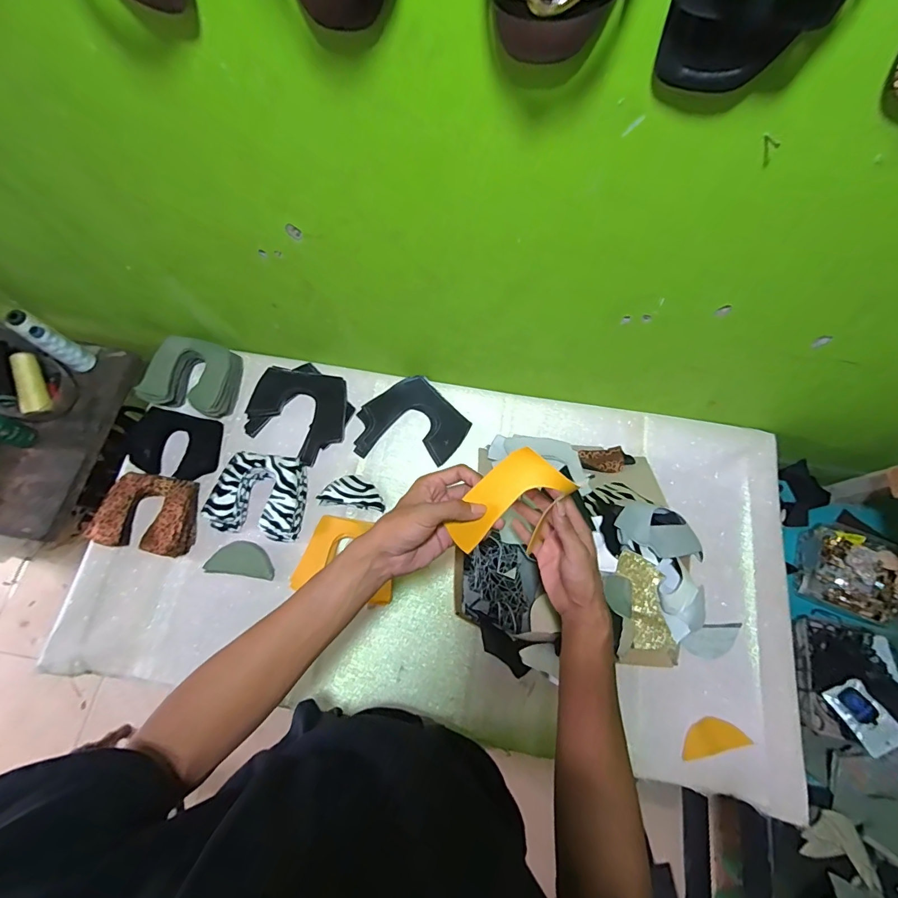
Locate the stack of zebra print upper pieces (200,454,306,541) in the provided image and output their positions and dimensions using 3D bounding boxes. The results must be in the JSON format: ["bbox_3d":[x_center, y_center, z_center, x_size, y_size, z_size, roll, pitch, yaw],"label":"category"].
[{"bbox_3d":[-0.341,0.082,0.746,0.162,0.039,0.143,7,70,1],"label":"stack of zebra print upper pieces"}]

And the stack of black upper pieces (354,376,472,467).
[{"bbox_3d":[-0.080,-0.041,0.808,0.191,0.015,0.183,-43,77,-15],"label":"stack of black upper pieces"}]

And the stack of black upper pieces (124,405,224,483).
[{"bbox_3d":[-0.508,-0.010,0.778,0.164,0.026,0.120,13,70,3],"label":"stack of black upper pieces"}]

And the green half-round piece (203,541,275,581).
[{"bbox_3d":[-0.357,0.189,0.722,0.111,0.012,0.056,7,70,1],"label":"green half-round piece"}]

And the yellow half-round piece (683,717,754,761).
[{"bbox_3d":[0.409,0.448,0.655,0.103,0.004,0.044,-16,59,-1],"label":"yellow half-round piece"}]

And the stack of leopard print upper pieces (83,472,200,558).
[{"bbox_3d":[-0.523,0.112,0.738,0.161,0.037,0.130,9,70,2],"label":"stack of leopard print upper pieces"}]

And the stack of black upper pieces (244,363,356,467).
[{"bbox_3d":[-0.288,-0.079,0.811,0.193,0.014,0.172,25,71,7],"label":"stack of black upper pieces"}]

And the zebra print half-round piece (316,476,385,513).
[{"bbox_3d":[-0.174,0.079,0.761,0.120,0.026,0.056,8,70,1],"label":"zebra print half-round piece"}]

